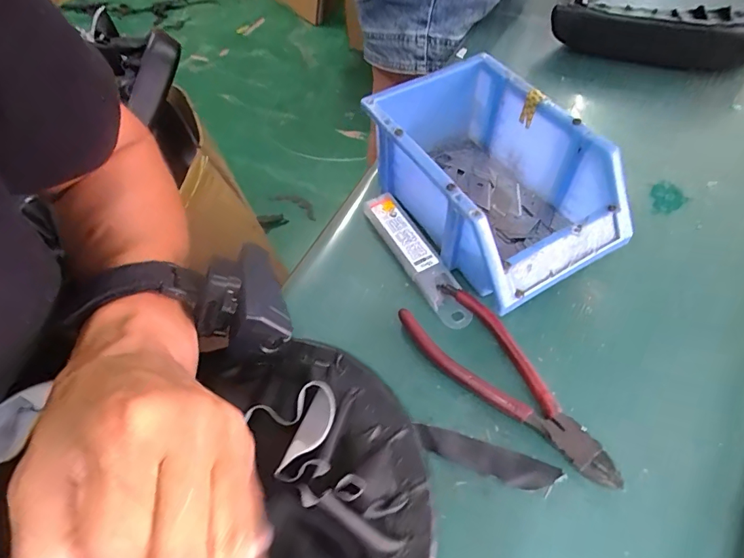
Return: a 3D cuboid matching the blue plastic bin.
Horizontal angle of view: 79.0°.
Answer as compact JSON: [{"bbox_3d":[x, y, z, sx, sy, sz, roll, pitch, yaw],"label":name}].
[{"bbox_3d":[0.087,-0.077,0.337,0.113,0.074,0.180,-27,59,-15],"label":"blue plastic bin"}]

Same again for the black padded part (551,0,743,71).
[{"bbox_3d":[0.316,-0.300,0.486,0.209,0.052,0.184,15,58,15],"label":"black padded part"}]

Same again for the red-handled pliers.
[{"bbox_3d":[0.086,0.063,0.284,0.050,0.013,0.153,-37,62,-21],"label":"red-handled pliers"}]

